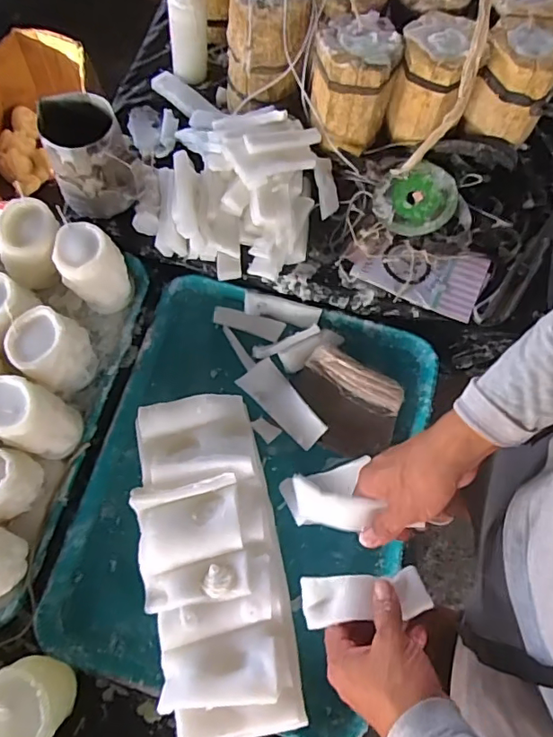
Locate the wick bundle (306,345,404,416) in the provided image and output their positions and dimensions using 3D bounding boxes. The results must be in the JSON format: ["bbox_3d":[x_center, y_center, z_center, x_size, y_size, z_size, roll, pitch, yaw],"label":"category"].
[{"bbox_3d":[0.092,0.014,0.610,0.117,0.007,0.042,29,95,5],"label":"wick bundle"}]

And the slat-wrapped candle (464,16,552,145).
[{"bbox_3d":[0.275,-0.337,0.608,0.084,0.099,0.090,20,71,5],"label":"slat-wrapped candle"}]

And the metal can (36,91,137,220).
[{"bbox_3d":[-0.211,-0.241,0.594,0.090,0.097,0.101,-17,72,-8],"label":"metal can"}]

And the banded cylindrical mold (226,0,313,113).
[{"bbox_3d":[-0.011,-0.395,0.627,0.097,0.125,0.094,4,71,-1],"label":"banded cylindrical mold"}]

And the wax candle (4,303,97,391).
[{"bbox_3d":[-0.244,-0.017,0.577,0.063,0.099,0.079,19,71,4],"label":"wax candle"}]

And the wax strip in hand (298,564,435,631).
[{"bbox_3d":[0.080,0.205,0.466,0.112,0.012,0.041,-4,71,-1],"label":"wax strip in hand"}]

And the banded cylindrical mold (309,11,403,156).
[{"bbox_3d":[0.086,-0.331,0.607,0.091,0.112,0.086,1,71,-2],"label":"banded cylindrical mold"}]

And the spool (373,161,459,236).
[{"bbox_3d":[0.167,-0.197,0.621,0.091,0.021,0.091,-2,81,12],"label":"spool"}]

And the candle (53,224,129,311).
[{"bbox_3d":[-0.209,-0.113,0.599,0.065,0.093,0.066,1,71,-2],"label":"candle"}]

